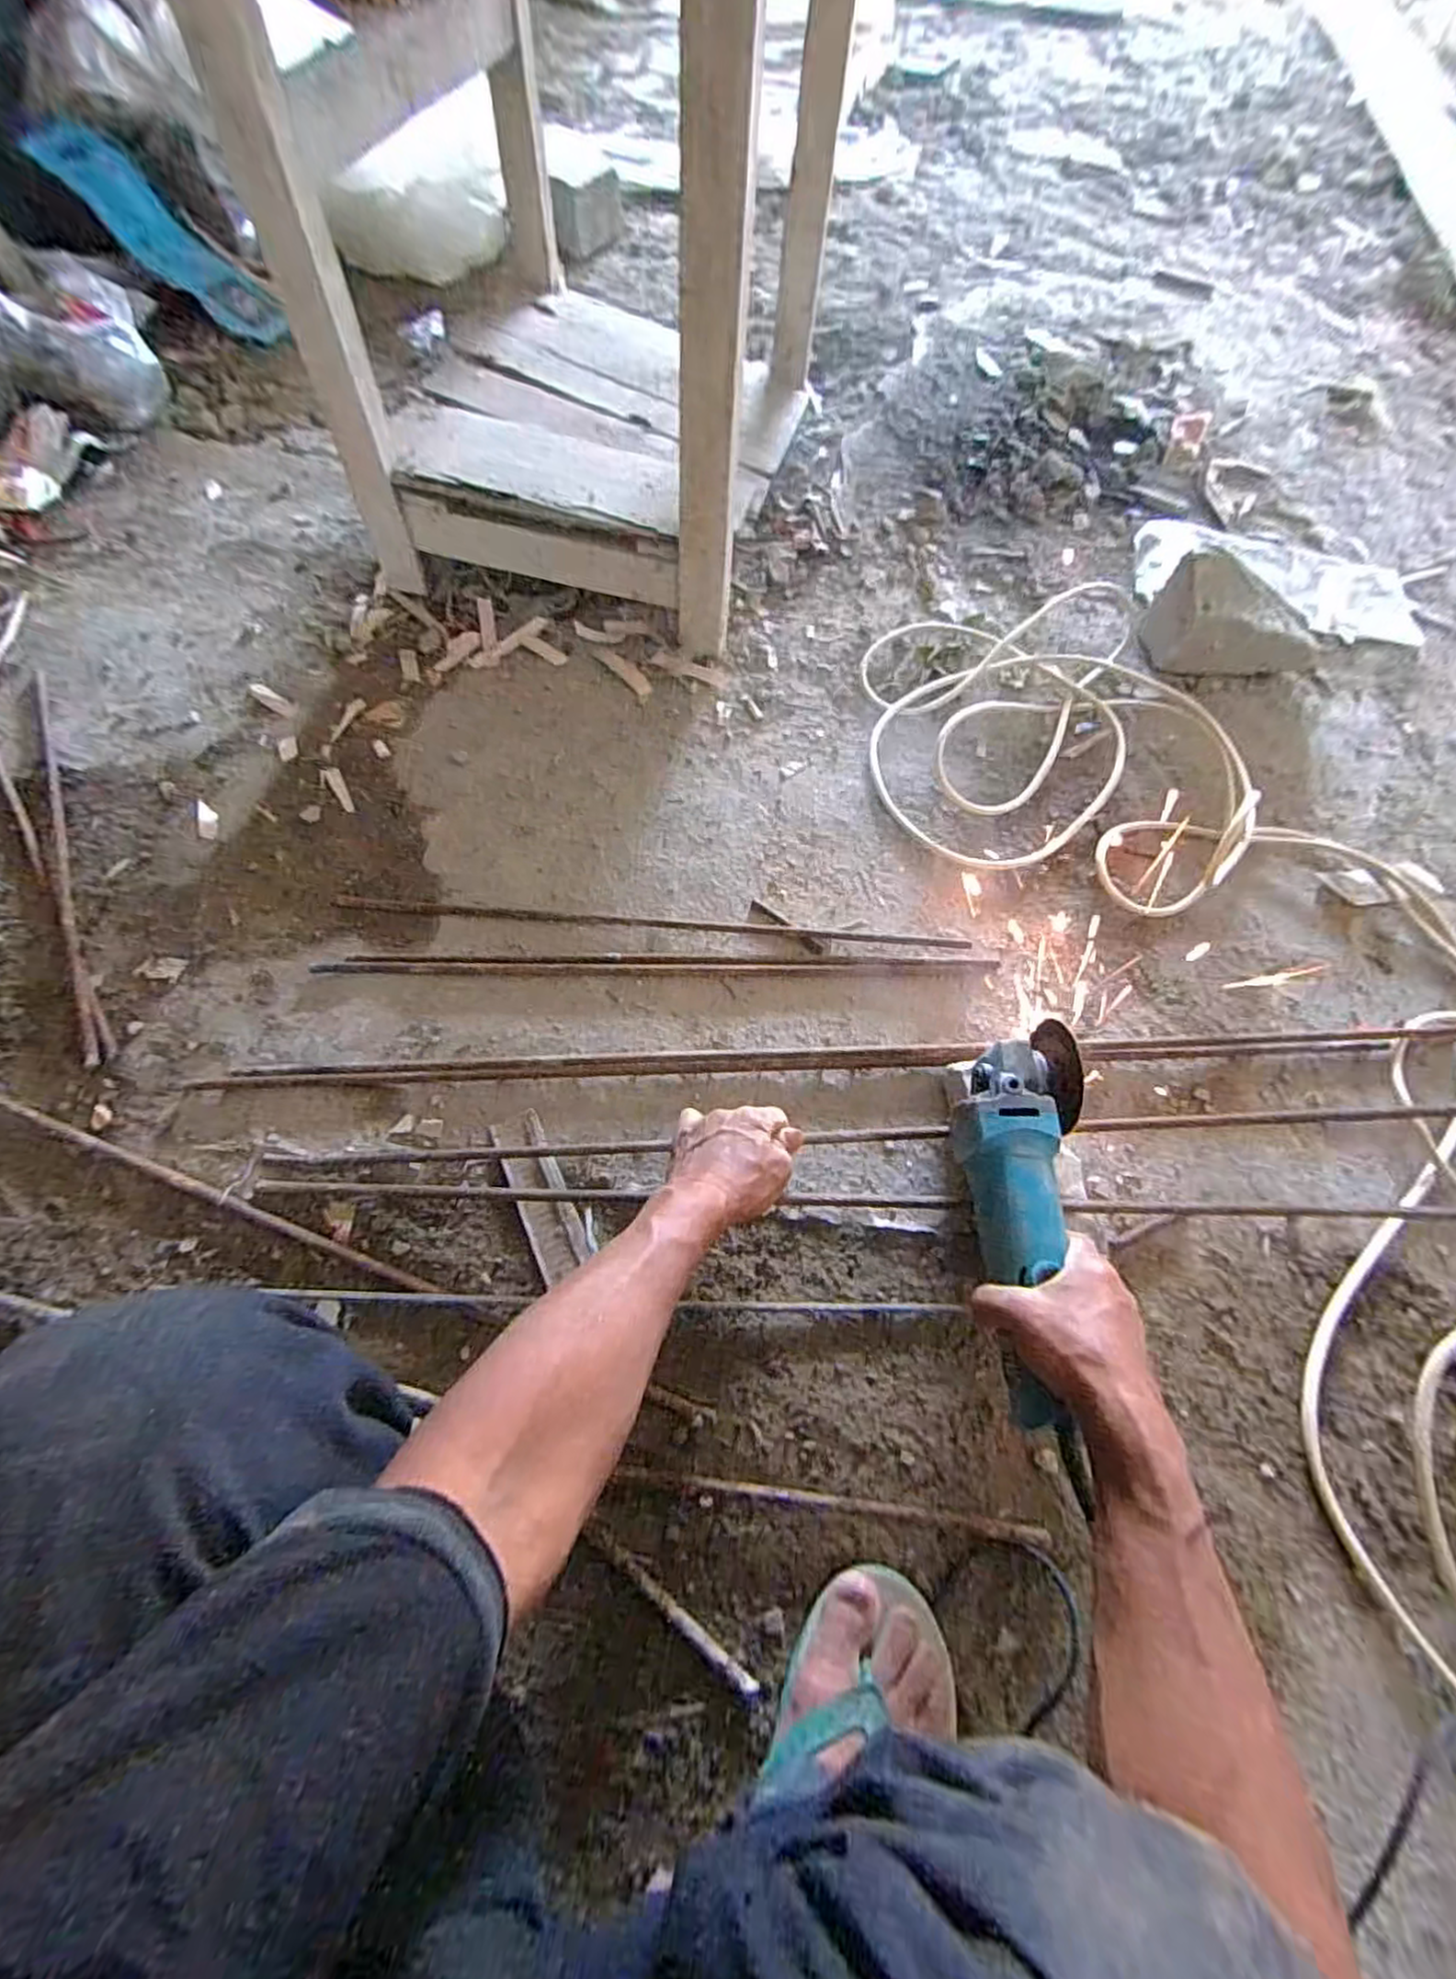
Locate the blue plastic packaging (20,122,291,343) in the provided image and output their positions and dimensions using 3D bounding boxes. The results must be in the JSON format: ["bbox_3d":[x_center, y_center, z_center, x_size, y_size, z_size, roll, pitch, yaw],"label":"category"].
[{"bbox_3d":[-0.922,-1.234,1.151,0.328,0.031,0.118,31,59,-34],"label":"blue plastic packaging"}]

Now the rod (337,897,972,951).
[{"bbox_3d":[-0.074,-0.070,0.719,0.643,0.007,0.014,4,65,-2],"label":"rod"}]

